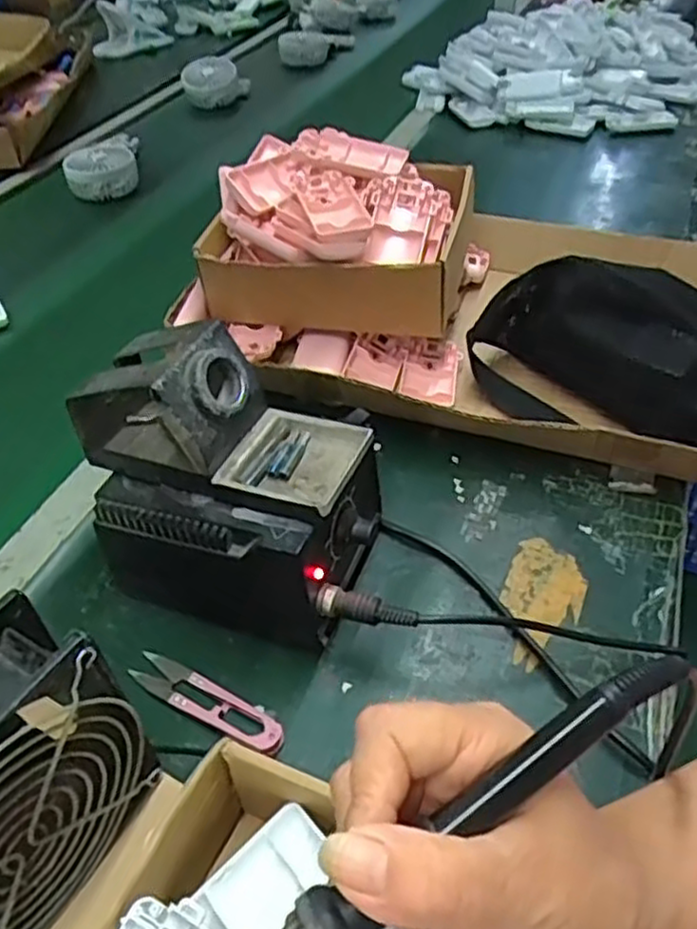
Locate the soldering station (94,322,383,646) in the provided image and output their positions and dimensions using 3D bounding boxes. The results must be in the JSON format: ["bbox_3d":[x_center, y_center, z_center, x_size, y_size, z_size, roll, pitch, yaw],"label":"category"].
[{"bbox_3d":[-0.072,0.013,0.437,0.170,0.152,0.099,16,46,17],"label":"soldering station"}]

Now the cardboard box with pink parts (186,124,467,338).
[{"bbox_3d":[-0.005,-0.208,0.648,0.212,0.108,0.199,6,44,7],"label":"cardboard box with pink parts"}]

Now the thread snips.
[{"bbox_3d":[-0.080,0.134,0.419,0.103,0.013,0.023,22,48,22],"label":"thread snips"}]

